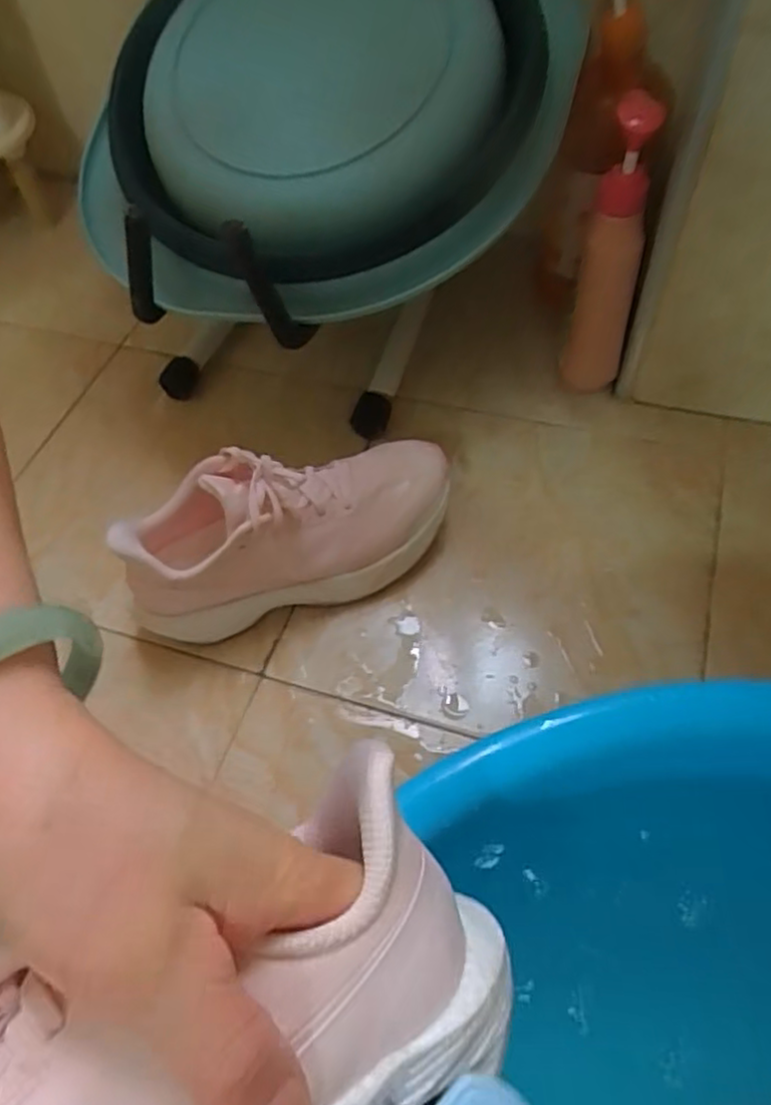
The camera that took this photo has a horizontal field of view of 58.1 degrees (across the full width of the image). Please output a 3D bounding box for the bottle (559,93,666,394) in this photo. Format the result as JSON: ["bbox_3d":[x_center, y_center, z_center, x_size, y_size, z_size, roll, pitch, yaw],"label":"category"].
[{"bbox_3d":[0.183,-0.231,0.567,0.048,0.222,0.046,14,60,15],"label":"bottle"}]

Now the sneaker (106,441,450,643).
[{"bbox_3d":[-0.066,-0.017,0.512,0.243,0.112,0.091,-21,58,-7],"label":"sneaker"}]

